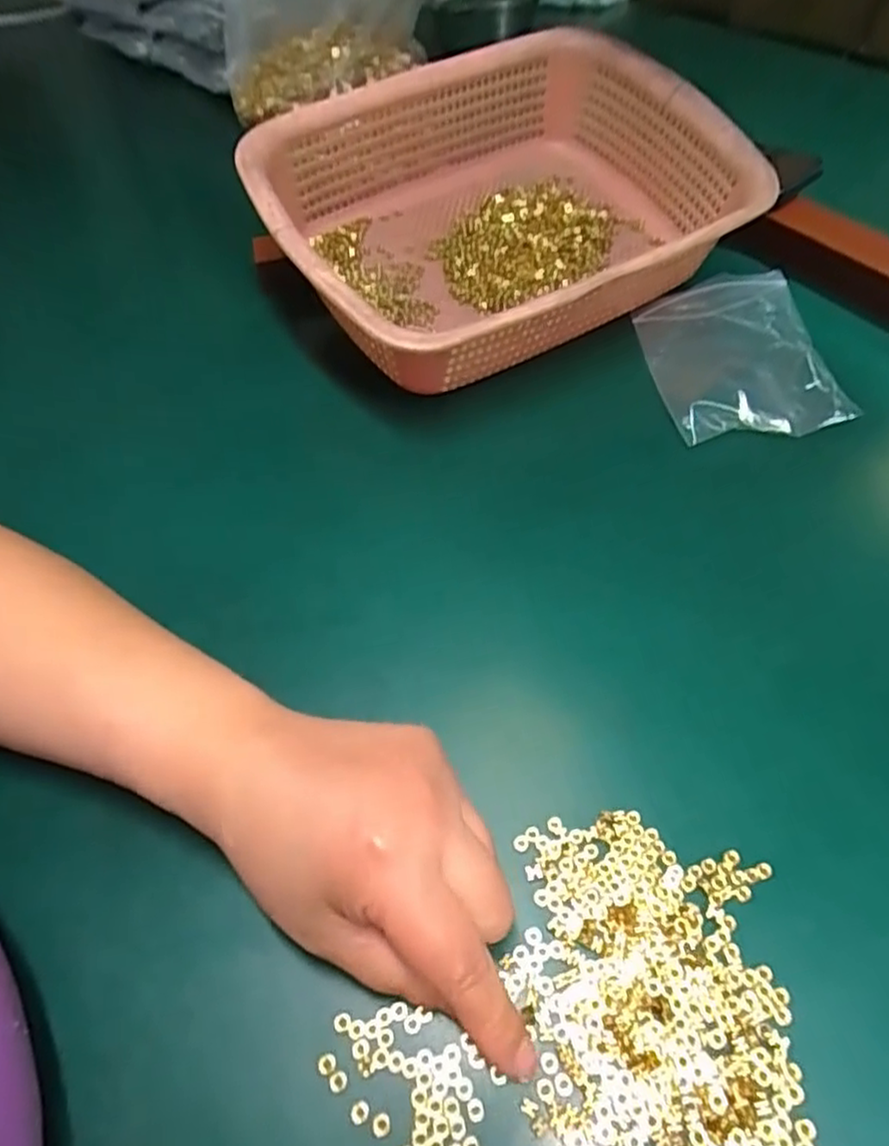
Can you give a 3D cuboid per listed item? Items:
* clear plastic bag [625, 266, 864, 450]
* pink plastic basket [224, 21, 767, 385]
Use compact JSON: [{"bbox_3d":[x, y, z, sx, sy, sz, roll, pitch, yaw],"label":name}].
[{"bbox_3d":[0.173,-0.138,0.413,0.094,0.015,0.142,-5,52,2],"label":"clear plastic bag"},{"bbox_3d":[0.041,-0.238,0.453,0.316,0.104,0.223,-26,67,-16],"label":"pink plastic basket"}]

